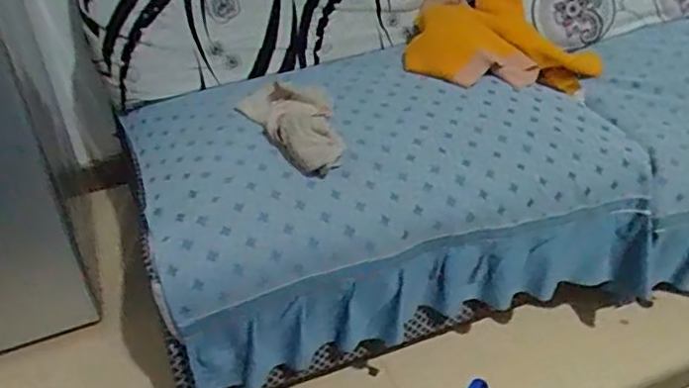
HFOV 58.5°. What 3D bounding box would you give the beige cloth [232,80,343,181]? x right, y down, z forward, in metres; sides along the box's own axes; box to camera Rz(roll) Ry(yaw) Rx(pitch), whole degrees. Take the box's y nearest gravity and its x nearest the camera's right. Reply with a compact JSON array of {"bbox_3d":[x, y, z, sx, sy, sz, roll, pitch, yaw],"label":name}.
[{"bbox_3d":[-0.079,-0.149,1.140,0.162,0.068,0.323,-21,38,-24],"label":"beige cloth"}]

